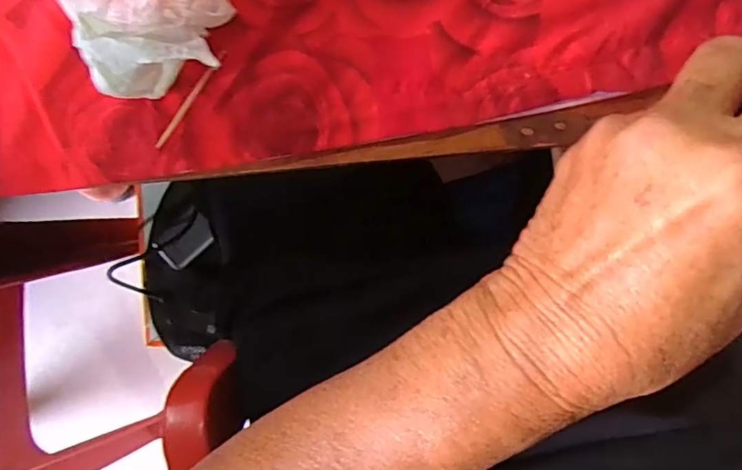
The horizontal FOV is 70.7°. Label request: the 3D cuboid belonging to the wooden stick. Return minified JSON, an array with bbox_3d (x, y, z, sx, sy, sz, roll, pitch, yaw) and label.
[{"bbox_3d":[-0.097,-0.072,0.280,0.005,0.004,0.062,38,97,1],"label":"wooden stick"}]

